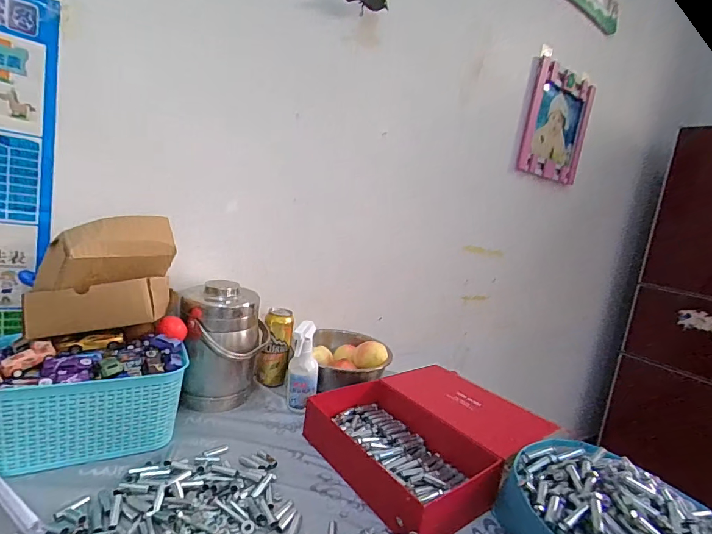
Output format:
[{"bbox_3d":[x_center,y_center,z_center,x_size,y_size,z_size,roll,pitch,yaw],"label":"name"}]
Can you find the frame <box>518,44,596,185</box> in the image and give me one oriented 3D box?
[{"bbox_3d":[0.675,-0.500,1.384,0.332,0.375,0.040,4,13,-30],"label":"frame"}]

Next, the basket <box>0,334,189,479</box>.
[{"bbox_3d":[-0.428,0.208,0.651,0.275,0.133,0.154,2,11,-31],"label":"basket"}]

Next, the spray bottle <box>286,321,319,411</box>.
[{"bbox_3d":[-0.102,0.203,0.801,0.059,0.183,0.060,7,9,-5],"label":"spray bottle"}]

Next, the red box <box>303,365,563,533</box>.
[{"bbox_3d":[0.123,0.298,0.752,0.357,0.093,0.346,0,12,-40],"label":"red box"}]

